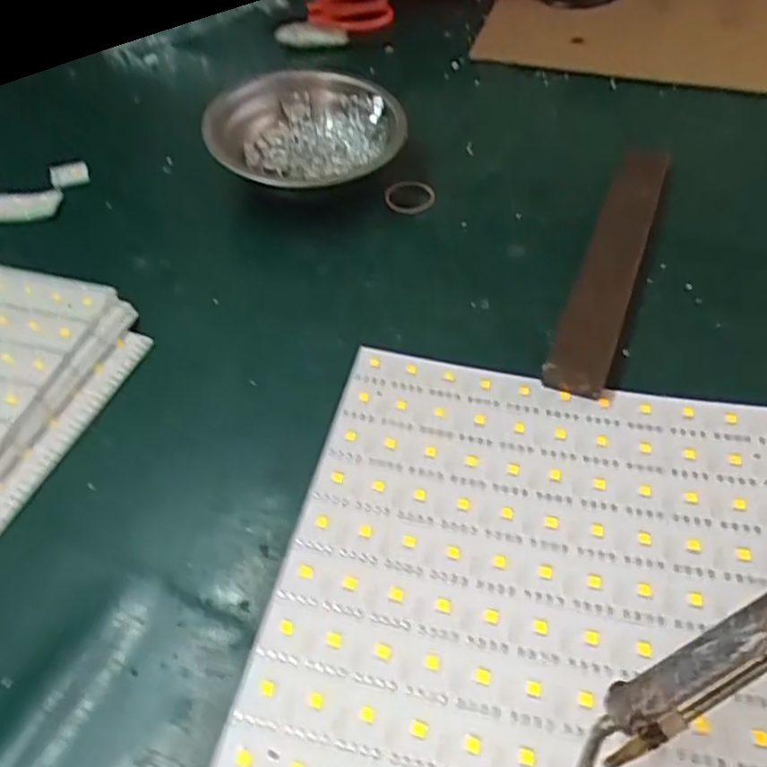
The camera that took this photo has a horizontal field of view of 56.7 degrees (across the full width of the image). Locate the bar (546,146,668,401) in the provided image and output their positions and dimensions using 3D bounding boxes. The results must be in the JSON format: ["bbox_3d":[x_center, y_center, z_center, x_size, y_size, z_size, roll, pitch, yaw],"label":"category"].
[{"bbox_3d":[0.131,-0.072,0.402,0.031,0.022,0.200,17,52,15],"label":"bar"}]

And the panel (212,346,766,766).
[{"bbox_3d":[0.066,0.080,0.290,0.210,0.011,0.208,10,51,10],"label":"panel"}]

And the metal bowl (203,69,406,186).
[{"bbox_3d":[-0.049,-0.153,0.459,0.118,0.046,0.118,-1,50,1],"label":"metal bowl"}]

